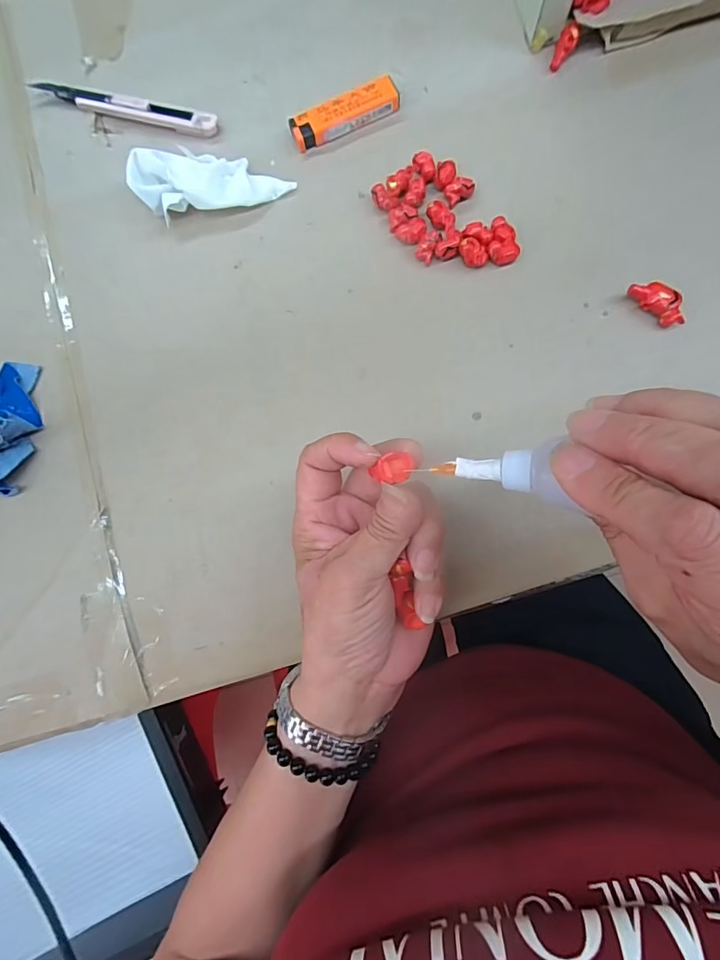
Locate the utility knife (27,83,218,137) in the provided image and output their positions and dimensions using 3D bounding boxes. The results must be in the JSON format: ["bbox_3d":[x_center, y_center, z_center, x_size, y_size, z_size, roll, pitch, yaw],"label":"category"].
[{"bbox_3d":[-0.179,-0.285,0.347,0.147,0.009,0.017,16,83,7],"label":"utility knife"}]

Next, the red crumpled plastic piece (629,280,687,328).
[{"bbox_3d":[0.190,-0.113,0.288,0.037,0.015,0.016,35,86,9],"label":"red crumpled plastic piece"}]

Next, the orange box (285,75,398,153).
[{"bbox_3d":[-0.011,-0.268,0.333,0.081,0.014,0.020,-24,80,1],"label":"orange box"}]

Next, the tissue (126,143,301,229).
[{"bbox_3d":[-0.105,-0.214,0.319,0.105,0.027,0.040,-5,81,4],"label":"tissue"}]

